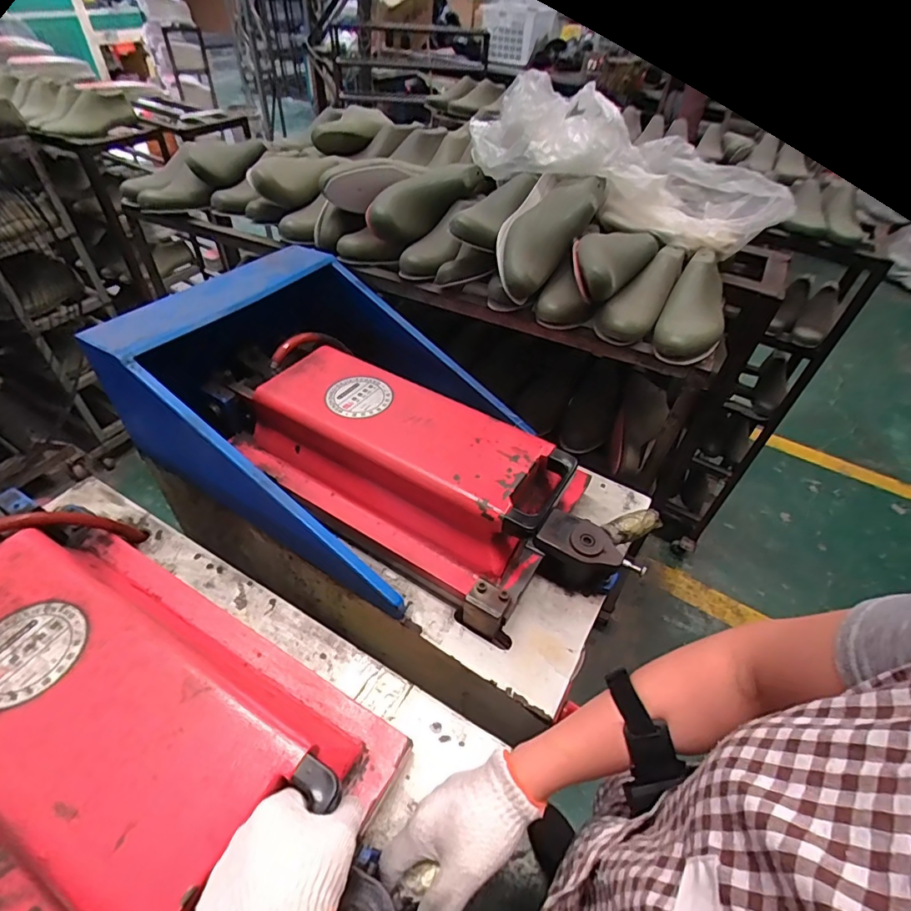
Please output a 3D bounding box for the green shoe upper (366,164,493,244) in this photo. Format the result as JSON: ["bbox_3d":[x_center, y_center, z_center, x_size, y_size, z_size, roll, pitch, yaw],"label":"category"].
[{"bbox_3d":[-0.037,-0.469,0.897,0.080,0.081,0.295,33,52,24],"label":"green shoe upper"}]

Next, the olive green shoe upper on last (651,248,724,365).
[{"bbox_3d":[0.377,-0.234,0.767,0.090,0.072,0.263,23,48,16],"label":"olive green shoe upper on last"}]

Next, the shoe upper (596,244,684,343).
[{"bbox_3d":[0.299,-0.264,0.785,0.079,0.072,0.238,26,49,18],"label":"shoe upper"}]

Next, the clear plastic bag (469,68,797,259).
[{"bbox_3d":[0.293,-0.498,0.845,0.526,0.171,0.221,6,46,-1],"label":"clear plastic bag"}]

